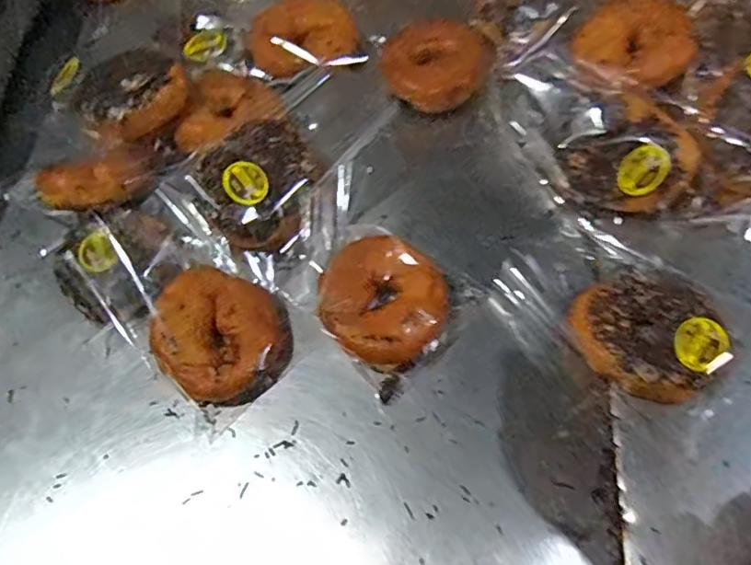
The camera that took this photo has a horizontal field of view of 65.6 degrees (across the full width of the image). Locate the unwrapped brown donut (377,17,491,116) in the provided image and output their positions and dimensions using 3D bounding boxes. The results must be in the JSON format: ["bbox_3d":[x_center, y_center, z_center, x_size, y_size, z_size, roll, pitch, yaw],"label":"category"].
[{"bbox_3d":[0.056,-0.207,0.552,0.096,0.022,0.103,14,66,9],"label":"unwrapped brown donut"}]

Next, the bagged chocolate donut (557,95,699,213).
[{"bbox_3d":[0.206,-0.100,0.475,0.088,0.036,0.098,-47,72,24],"label":"bagged chocolate donut"}]

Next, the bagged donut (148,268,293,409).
[{"bbox_3d":[-0.116,0.039,0.438,0.097,0.041,0.092,-1,64,2],"label":"bagged donut"}]

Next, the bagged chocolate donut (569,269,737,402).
[{"bbox_3d":[0.199,0.036,0.424,0.092,0.041,0.097,-1,64,2],"label":"bagged chocolate donut"}]

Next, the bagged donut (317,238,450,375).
[{"bbox_3d":[0.007,0.016,0.444,0.091,0.031,0.097,-38,69,-15],"label":"bagged donut"}]

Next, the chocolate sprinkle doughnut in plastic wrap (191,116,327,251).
[{"bbox_3d":[-0.088,-0.078,0.461,0.093,0.030,0.092,-36,68,-14],"label":"chocolate sprinkle doughnut in plastic wrap"}]

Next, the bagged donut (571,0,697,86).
[{"bbox_3d":[0.221,-0.209,0.496,0.091,0.023,0.086,-1,64,2],"label":"bagged donut"}]

